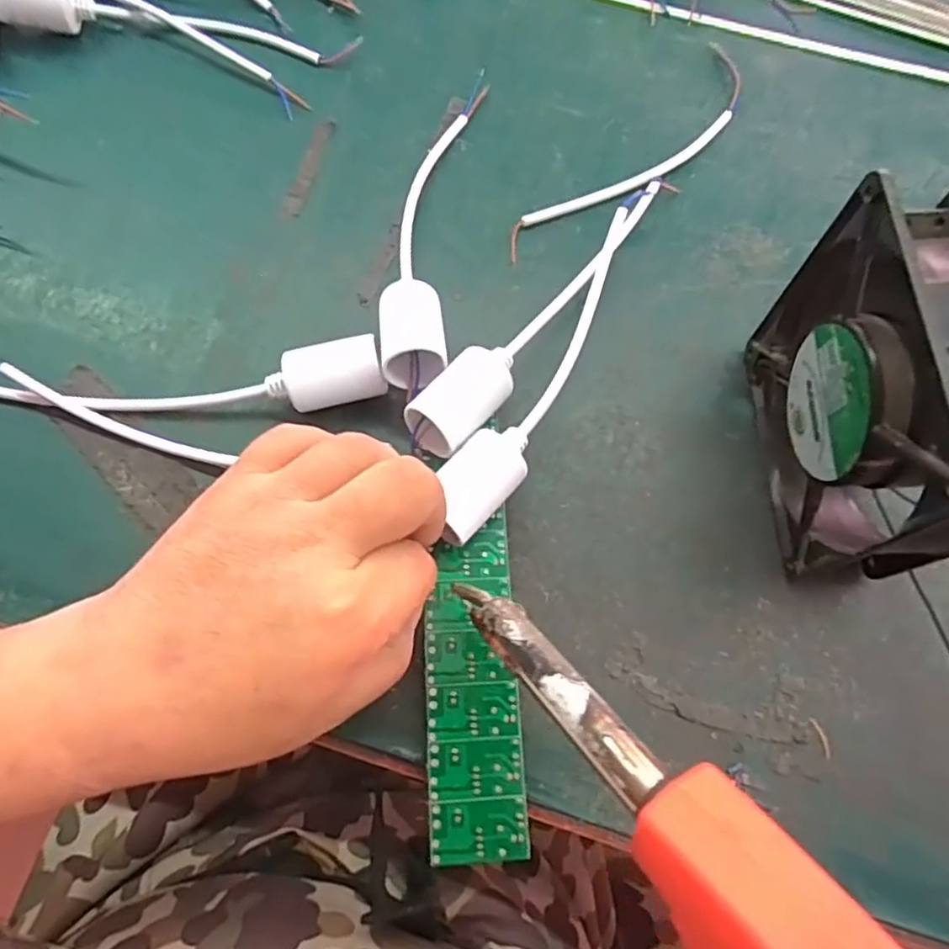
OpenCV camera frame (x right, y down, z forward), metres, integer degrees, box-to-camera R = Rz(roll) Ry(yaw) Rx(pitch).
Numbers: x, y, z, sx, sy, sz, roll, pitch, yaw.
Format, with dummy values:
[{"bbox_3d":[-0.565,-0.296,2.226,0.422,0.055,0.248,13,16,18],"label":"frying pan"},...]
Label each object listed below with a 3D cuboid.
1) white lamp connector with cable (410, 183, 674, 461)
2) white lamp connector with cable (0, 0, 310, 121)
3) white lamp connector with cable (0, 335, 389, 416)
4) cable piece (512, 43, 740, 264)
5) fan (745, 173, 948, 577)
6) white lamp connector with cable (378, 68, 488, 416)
[{"bbox_3d":[0.039,-0.081,0.310,0.027,0.041,0.192,37,74,10],"label":"white lamp connector with cable"},{"bbox_3d":[-0.182,-0.256,0.369,0.185,0.032,0.049,16,71,3],"label":"white lamp connector with cable"},{"bbox_3d":[-0.142,-0.041,0.295,0.200,0.030,0.026,-1,71,-2],"label":"white lamp connector with cable"},{"bbox_3d":[0.096,-0.182,0.369,0.043,0.005,0.204,41,75,11],"label":"cable piece"},{"bbox_3d":[0.154,-0.028,0.251,0.041,0.122,0.119,-1,71,-2],"label":"fan"},{"bbox_3d":[-0.021,-0.127,0.324,0.032,0.040,0.220,6,71,0],"label":"white lamp connector with cable"}]

